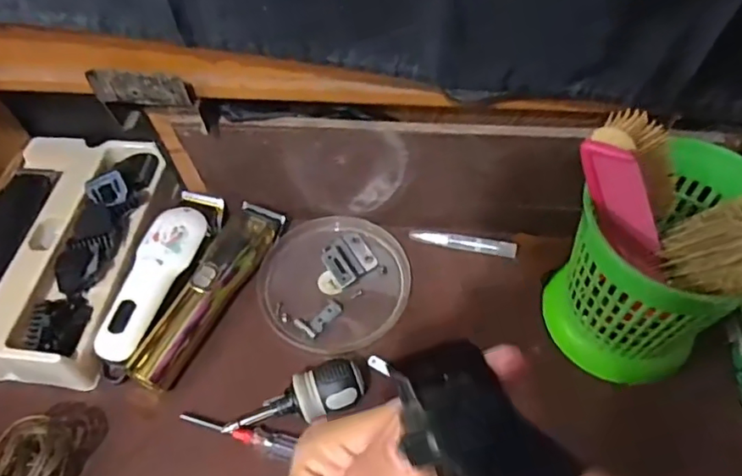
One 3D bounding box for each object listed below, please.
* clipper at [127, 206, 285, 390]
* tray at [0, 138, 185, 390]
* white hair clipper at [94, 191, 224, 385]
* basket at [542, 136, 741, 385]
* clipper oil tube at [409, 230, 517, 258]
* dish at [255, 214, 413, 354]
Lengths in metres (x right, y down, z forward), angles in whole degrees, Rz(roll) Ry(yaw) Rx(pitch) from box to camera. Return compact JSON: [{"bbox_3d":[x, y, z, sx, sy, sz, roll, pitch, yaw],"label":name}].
[{"bbox_3d":[-0.139,0.043,0.482,0.045,0.031,0.184,20,61,16],"label":"clipper"},{"bbox_3d":[-0.281,0.008,0.503,0.148,0.048,0.238,5,58,7],"label":"tray"},{"bbox_3d":[-0.184,0.033,0.491,0.050,0.038,0.179,10,59,10],"label":"white hair clipper"},{"bbox_3d":[0.206,0.025,0.404,0.119,0.143,0.110,-2,57,3],"label":"basket"},{"bbox_3d":[0.084,0.003,0.508,0.096,0.011,0.016,11,59,11],"label":"clipper oil tube"},{"bbox_3d":[-0.034,0.036,0.494,0.126,0.020,0.132,-2,57,3],"label":"dish"}]

